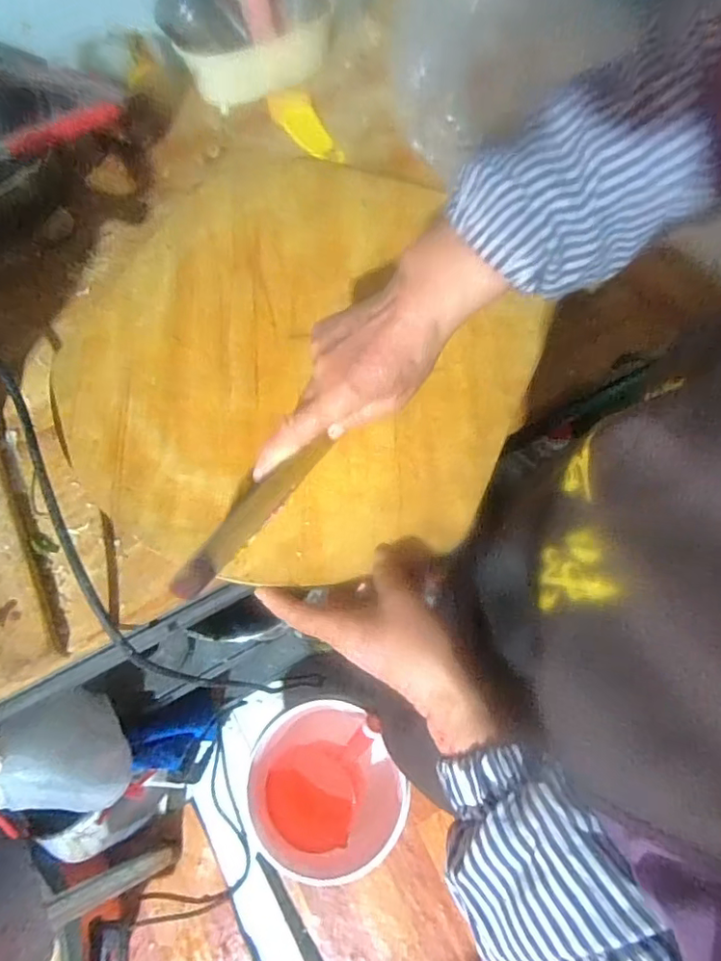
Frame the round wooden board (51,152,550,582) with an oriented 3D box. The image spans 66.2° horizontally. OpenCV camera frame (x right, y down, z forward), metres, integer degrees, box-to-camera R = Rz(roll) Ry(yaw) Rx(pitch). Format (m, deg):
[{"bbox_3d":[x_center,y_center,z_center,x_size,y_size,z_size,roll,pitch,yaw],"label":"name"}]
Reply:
[{"bbox_3d":[-0.061,-0.119,0.457,0.386,0.024,0.381,0,68,0],"label":"round wooden board"}]

